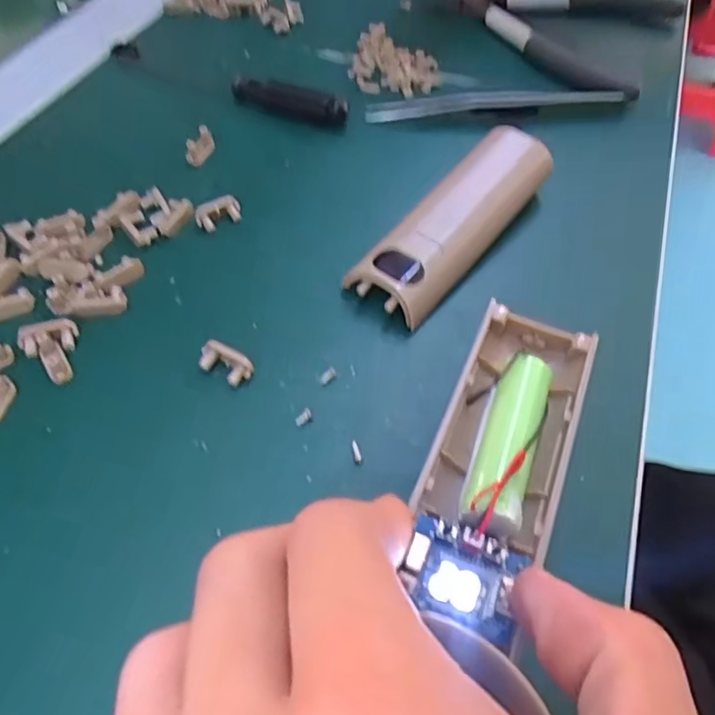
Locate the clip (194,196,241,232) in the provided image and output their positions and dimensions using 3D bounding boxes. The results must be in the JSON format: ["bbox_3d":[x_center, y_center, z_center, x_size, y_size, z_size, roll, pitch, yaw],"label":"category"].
[{"bbox_3d":[-0.058,-0.060,0.246,0.019,0.010,0.008,-24,58,-18],"label":"clip"}]

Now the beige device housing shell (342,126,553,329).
[{"bbox_3d":[0.042,-0.055,0.238,0.033,0.024,0.103,33,60,20],"label":"beige device housing shell"}]

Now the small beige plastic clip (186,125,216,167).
[{"bbox_3d":[-0.072,-0.098,0.270,0.006,0.011,0.021,14,55,8],"label":"small beige plastic clip"}]

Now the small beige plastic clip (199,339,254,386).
[{"bbox_3d":[-0.046,0.002,0.204,0.019,0.007,0.010,26,58,16],"label":"small beige plastic clip"}]

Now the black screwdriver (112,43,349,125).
[{"bbox_3d":[-0.070,-0.143,0.300,0.141,0.012,0.018,24,57,15],"label":"black screwdriver"}]

